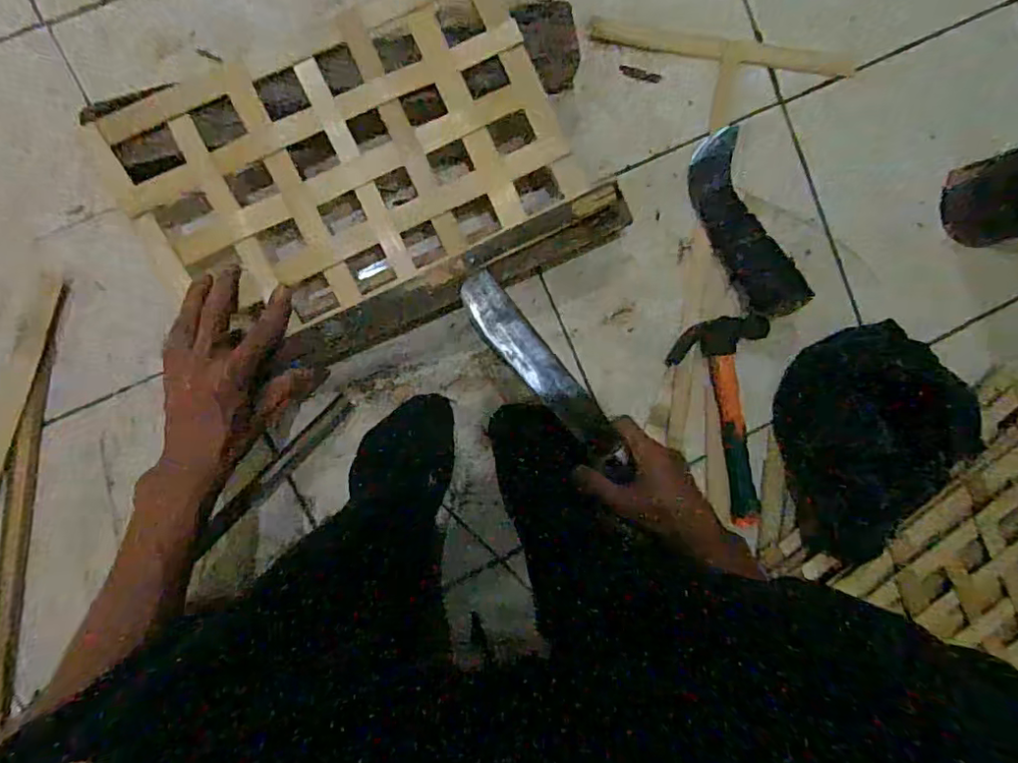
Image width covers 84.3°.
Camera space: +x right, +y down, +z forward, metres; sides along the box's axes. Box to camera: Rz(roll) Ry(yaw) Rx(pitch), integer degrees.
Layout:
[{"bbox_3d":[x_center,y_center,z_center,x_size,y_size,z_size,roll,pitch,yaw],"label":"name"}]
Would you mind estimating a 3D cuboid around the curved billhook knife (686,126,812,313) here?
[{"bbox_3d":[0.230,-0.152,0.548,0.060,0.035,0.183,-24,98,-5],"label":"curved billhook knife"}]

